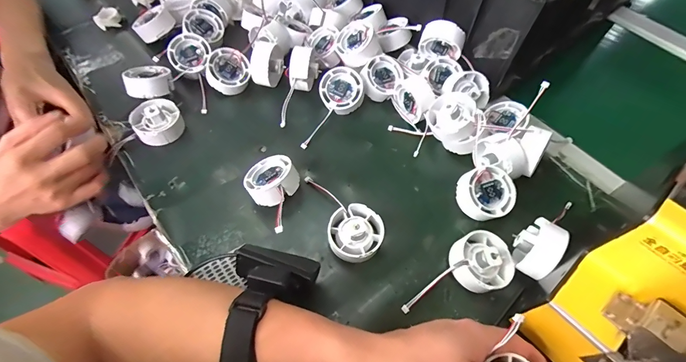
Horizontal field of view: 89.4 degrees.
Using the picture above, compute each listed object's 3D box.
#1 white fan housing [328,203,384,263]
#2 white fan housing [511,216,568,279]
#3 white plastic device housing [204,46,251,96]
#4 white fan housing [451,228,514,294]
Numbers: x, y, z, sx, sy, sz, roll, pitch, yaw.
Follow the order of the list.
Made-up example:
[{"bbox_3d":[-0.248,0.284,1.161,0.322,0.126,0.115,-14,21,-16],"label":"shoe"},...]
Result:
[{"bbox_3d":[0.012,0.052,0.346,0.053,0.028,0.056,1,59,-1],"label":"white fan housing"},{"bbox_3d":[0.181,0.067,0.329,0.037,0.049,0.043,38,65,20],"label":"white fan housing"},{"bbox_3d":[-0.150,-0.144,0.456,0.053,0.027,0.055,0,89,-22],"label":"white plastic device housing"},{"bbox_3d":[0.133,0.076,0.330,0.059,0.030,0.054,1,59,-1],"label":"white fan housing"}]

